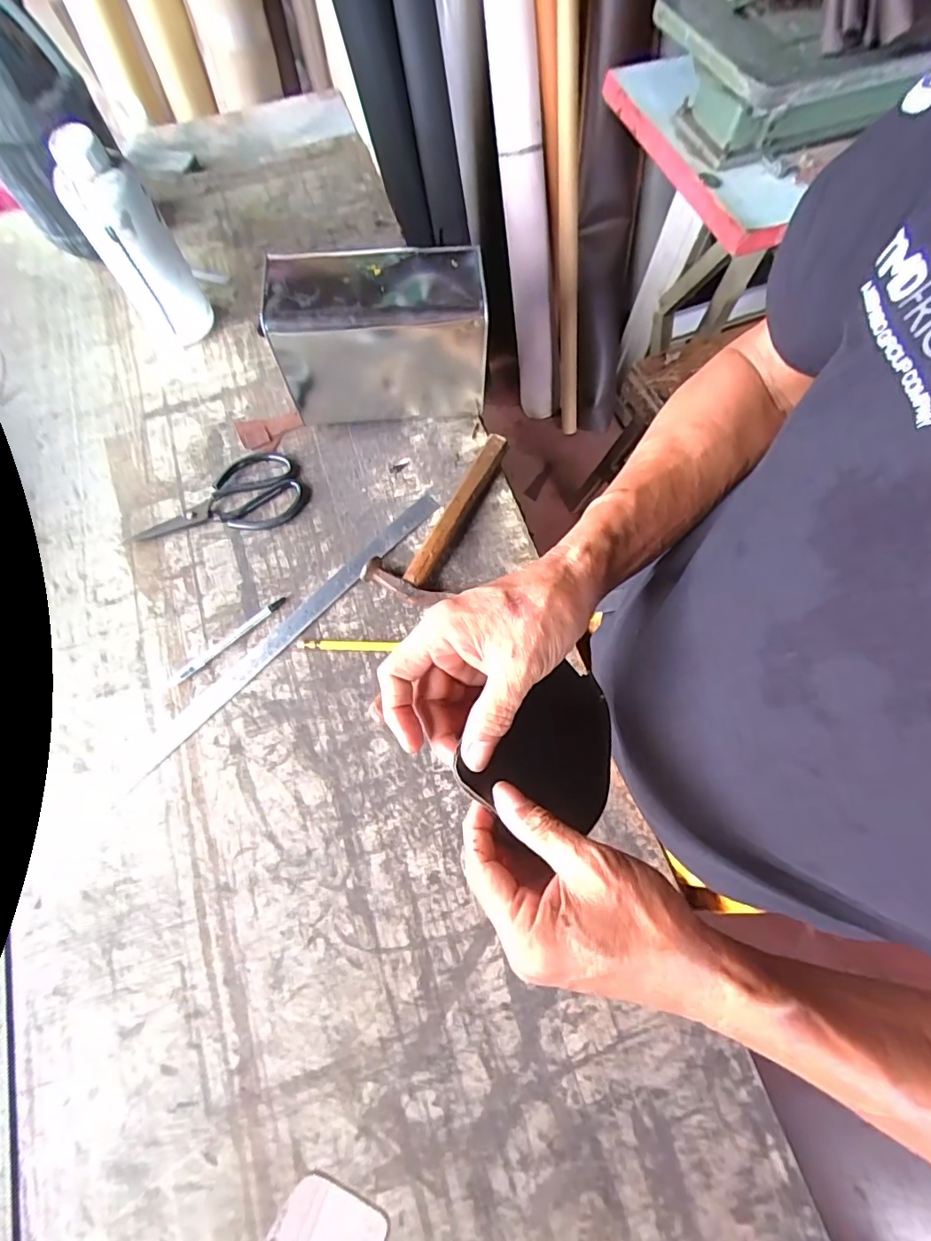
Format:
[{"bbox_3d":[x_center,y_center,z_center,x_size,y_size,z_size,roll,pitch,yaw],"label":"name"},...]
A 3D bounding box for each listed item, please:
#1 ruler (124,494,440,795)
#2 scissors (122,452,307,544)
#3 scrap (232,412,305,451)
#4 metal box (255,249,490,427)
[{"bbox_3d":[-0.186,0.010,0.564,0.023,0.008,0.439,39,77,14],"label":"ruler"},{"bbox_3d":[-0.298,-0.143,0.613,0.202,0.013,0.102,-16,72,-3],"label":"scissors"},{"bbox_3d":[-0.253,-0.242,0.651,0.094,0.008,0.047,-5,78,11],"label":"scrap"},{"bbox_3d":[-0.098,-0.328,0.598,0.232,0.166,0.100,-4,71,1],"label":"metal box"}]

